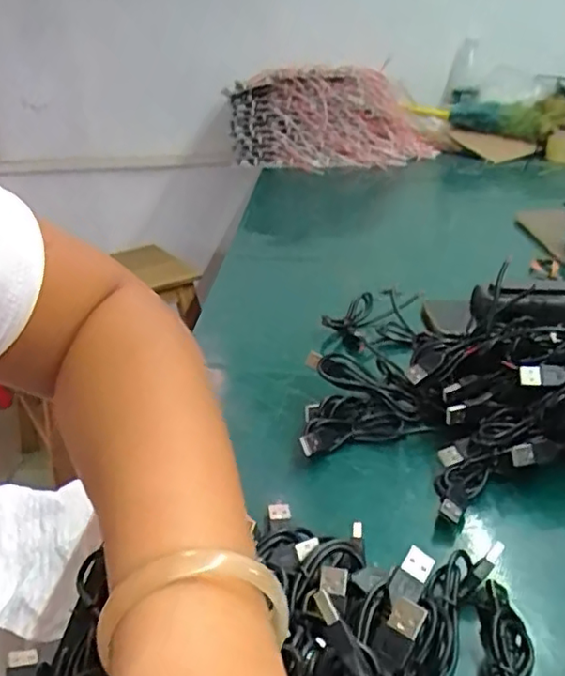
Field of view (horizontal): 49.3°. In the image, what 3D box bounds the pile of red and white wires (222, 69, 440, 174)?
[{"bbox_3d":[0.098,-0.452,1.273,0.418,0.180,0.121,0,26,7],"label":"pile of red and white wires"}]

